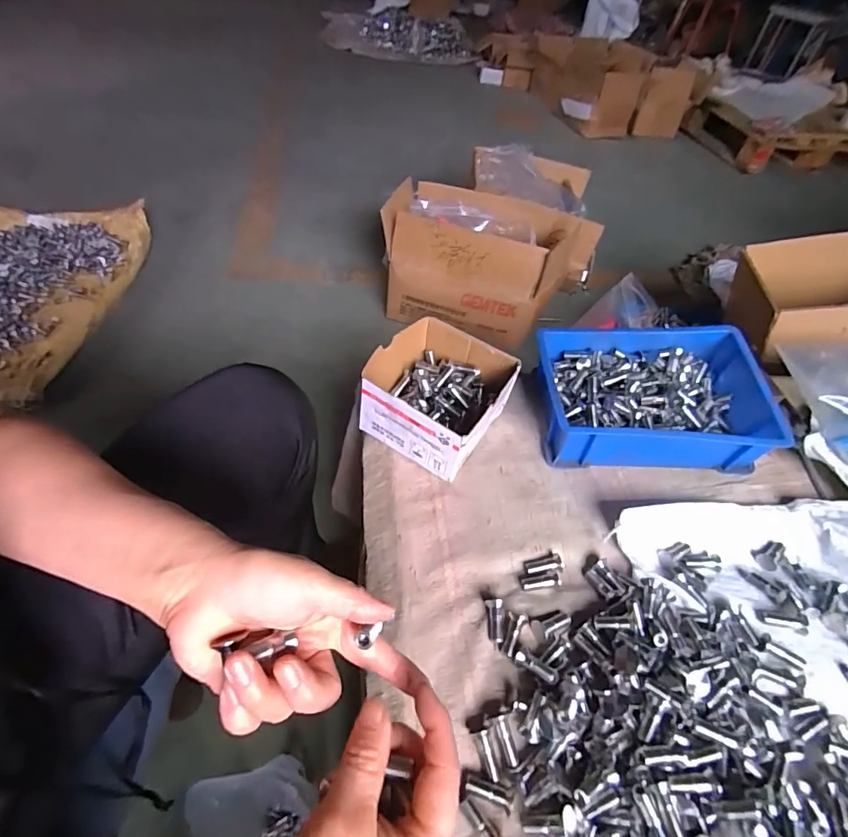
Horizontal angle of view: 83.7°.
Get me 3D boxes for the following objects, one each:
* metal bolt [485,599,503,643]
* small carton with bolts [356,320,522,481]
[{"bbox_3d":[0.064,0.181,0.423,0.014,0.016,0.037,2,48,-5],"label":"metal bolt"},{"bbox_3d":[0.016,-0.031,0.545,0.142,0.074,0.144,27,51,17],"label":"small carton with bolts"}]

